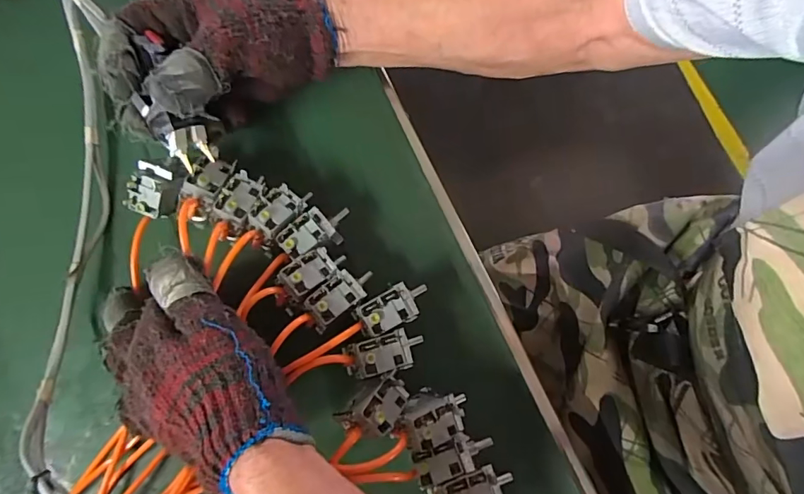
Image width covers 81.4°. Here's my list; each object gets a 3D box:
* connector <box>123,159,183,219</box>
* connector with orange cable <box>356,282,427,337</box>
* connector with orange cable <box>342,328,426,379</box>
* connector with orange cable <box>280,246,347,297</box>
[{"bbox_3d":[-0.179,-0.043,0.341,0.029,0.024,0.043,18,81,4],"label":"connector"},{"bbox_3d":[-0.005,0.042,0.329,0.049,0.032,0.026,-20,80,-3],"label":"connector with orange cable"},{"bbox_3d":[-0.012,0.072,0.318,0.051,0.025,0.025,-13,80,-1],"label":"connector with orange cable"},{"bbox_3d":[-0.063,0.018,0.331,0.046,0.018,0.024,-33,76,-32],"label":"connector with orange cable"}]

